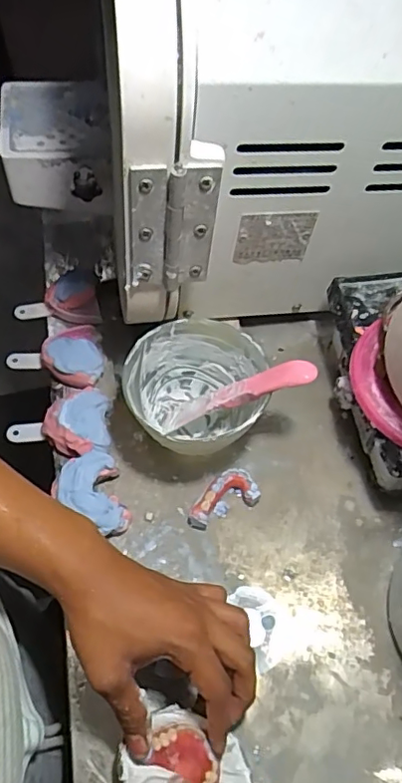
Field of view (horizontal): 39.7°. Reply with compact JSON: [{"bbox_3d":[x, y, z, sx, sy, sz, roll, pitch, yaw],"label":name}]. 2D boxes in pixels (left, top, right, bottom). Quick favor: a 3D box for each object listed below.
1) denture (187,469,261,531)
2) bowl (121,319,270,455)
[{"bbox_3d":[0.018,0.100,0.520,0.070,0.019,0.035,-24,61,-15],"label":"denture"},{"bbox_3d":[-0.004,0.008,0.534,0.126,0.094,0.119,0,58,0],"label":"bowl"}]

